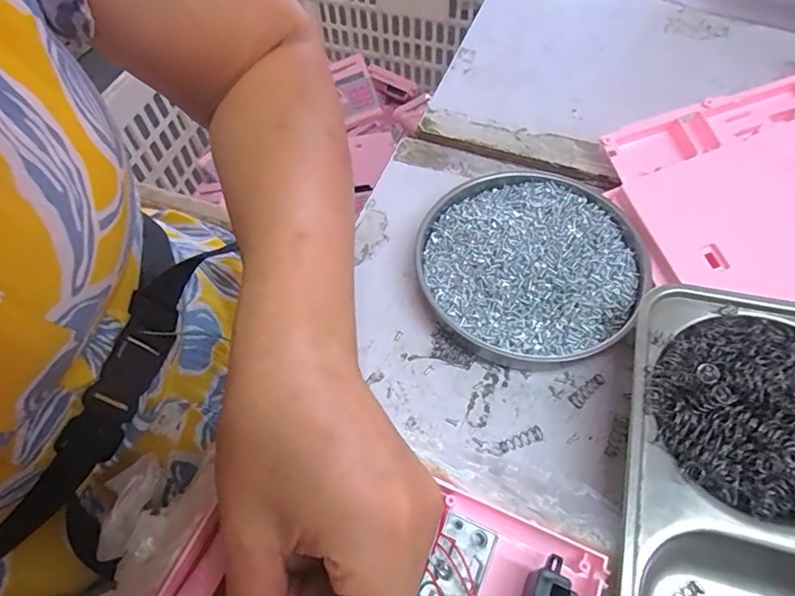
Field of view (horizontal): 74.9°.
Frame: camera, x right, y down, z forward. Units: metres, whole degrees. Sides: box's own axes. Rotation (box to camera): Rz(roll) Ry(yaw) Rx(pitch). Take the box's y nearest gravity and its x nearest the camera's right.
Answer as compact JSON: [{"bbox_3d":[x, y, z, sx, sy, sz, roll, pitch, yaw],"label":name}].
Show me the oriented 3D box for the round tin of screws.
[{"bbox_3d":[0.080,-0.022,0.323,0.134,0.019,0.126,-1,58,2],"label":"round tin of screws"}]

